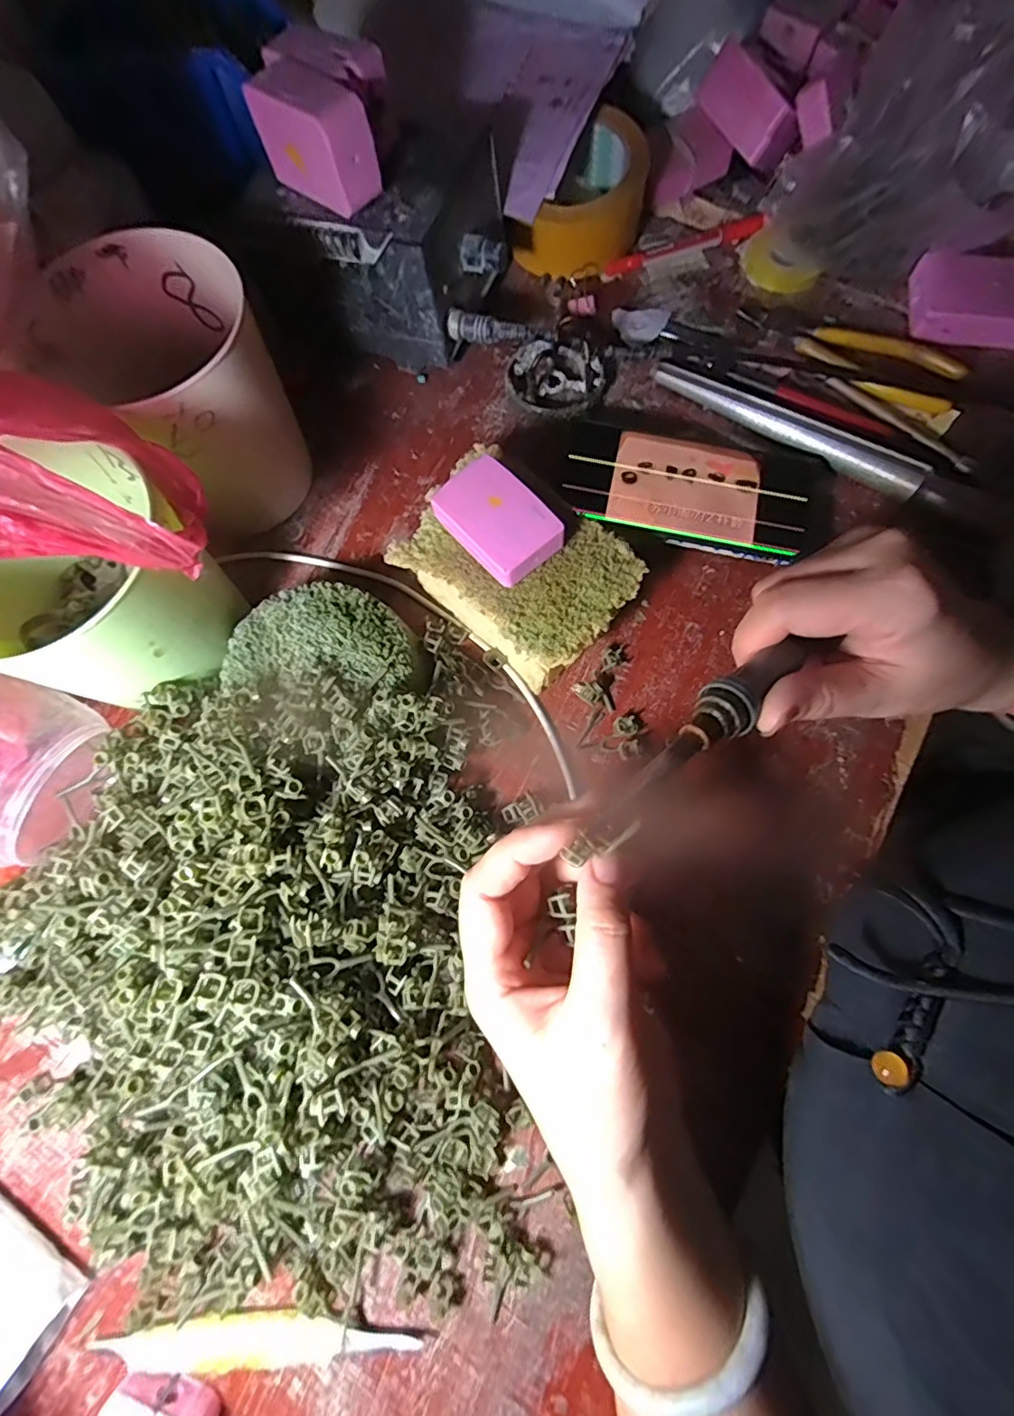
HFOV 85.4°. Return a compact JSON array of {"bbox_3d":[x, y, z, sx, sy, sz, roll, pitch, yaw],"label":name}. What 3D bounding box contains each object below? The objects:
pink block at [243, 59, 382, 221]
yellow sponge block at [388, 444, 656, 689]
[{"bbox_3d":[-0.107,-0.322,0.311,0.066,0.045,0.029,38,79,11],"label":"pink block"},{"bbox_3d":[0.003,-0.084,0.333,0.137,0.044,0.097,42,80,12],"label":"yellow sponge block"}]

